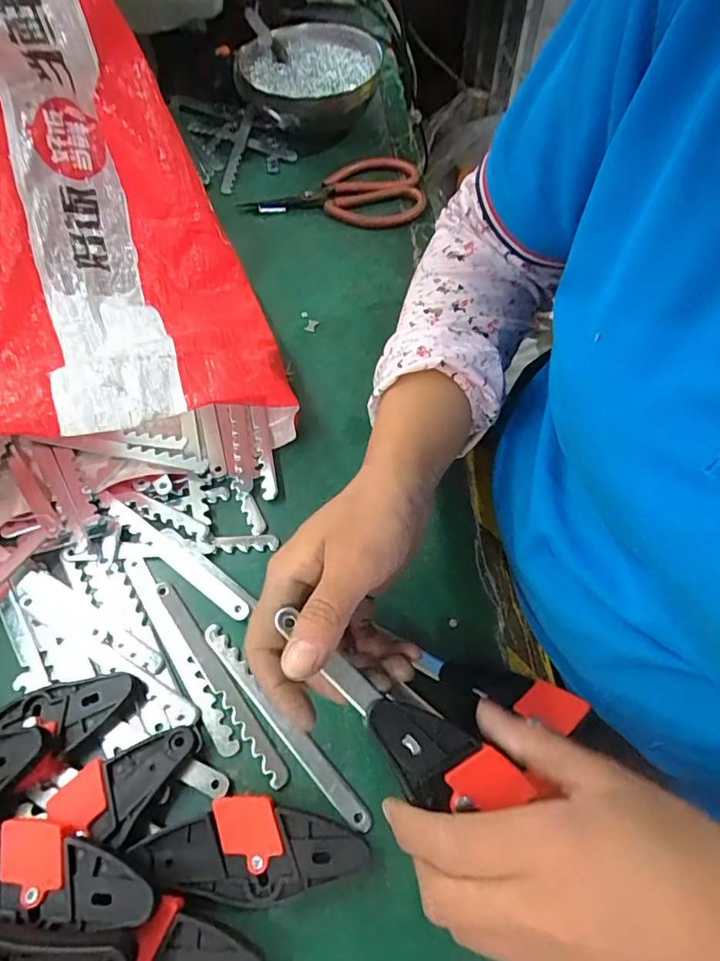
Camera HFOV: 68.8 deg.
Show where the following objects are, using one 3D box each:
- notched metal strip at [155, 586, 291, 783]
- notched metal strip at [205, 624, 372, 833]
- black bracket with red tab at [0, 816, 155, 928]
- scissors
[{"bbox_3d":[-0.090,0.121,0.330,0.012,0.004,0.146,-34,66,-19],"label":"notched metal strip"},{"bbox_3d":[-0.048,0.144,0.317,0.013,0.004,0.148,-39,67,-21],"label":"notched metal strip"},{"bbox_3d":[-0.162,0.190,0.258,0.123,0.010,0.039,2,60,0],"label":"black bracket with red tab"},{"bbox_3d":[-0.026,-0.290,0.546,0.188,0.015,0.083,-13,80,-6],"label":"scissors"}]

